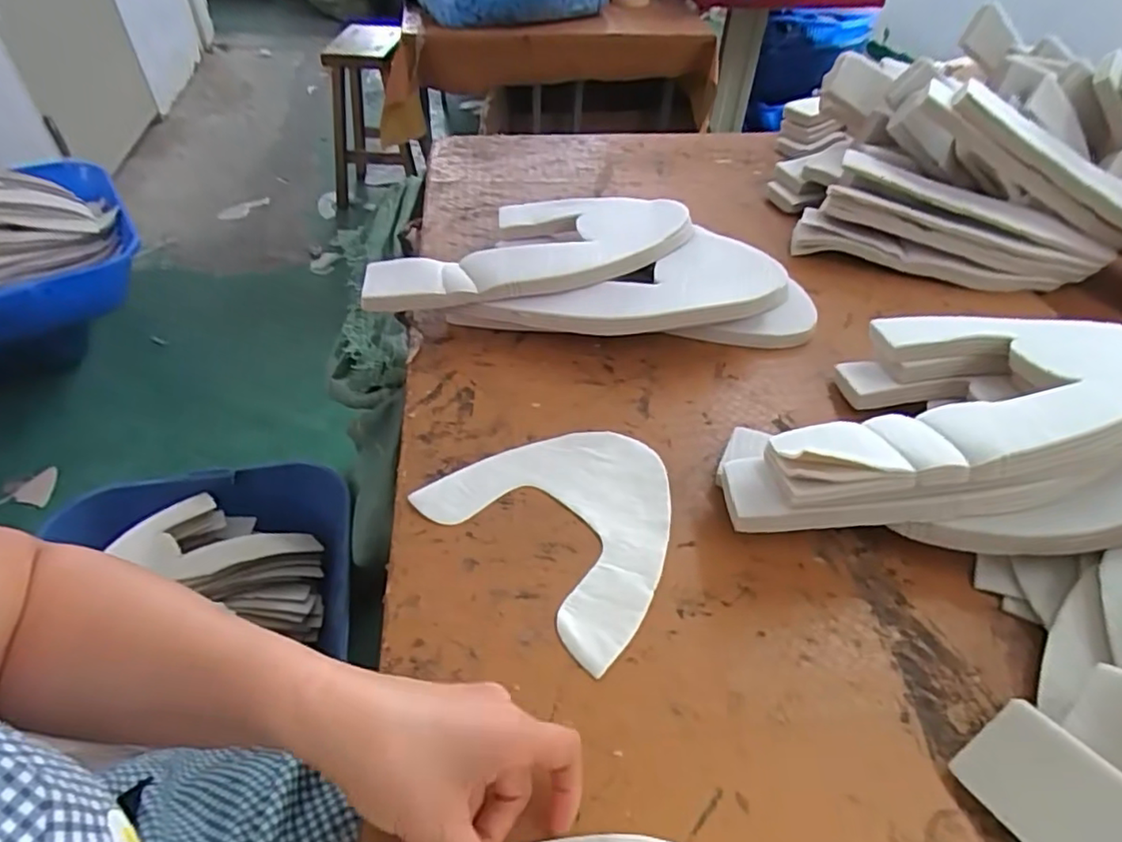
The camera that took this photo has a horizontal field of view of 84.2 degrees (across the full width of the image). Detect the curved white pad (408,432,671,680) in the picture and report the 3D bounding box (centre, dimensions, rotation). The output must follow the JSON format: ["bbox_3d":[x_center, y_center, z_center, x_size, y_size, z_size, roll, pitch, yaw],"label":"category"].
[{"bbox_3d":[0.013,0.068,0.473,0.184,0.006,0.167,36,55,28],"label":"curved white pad"}]

